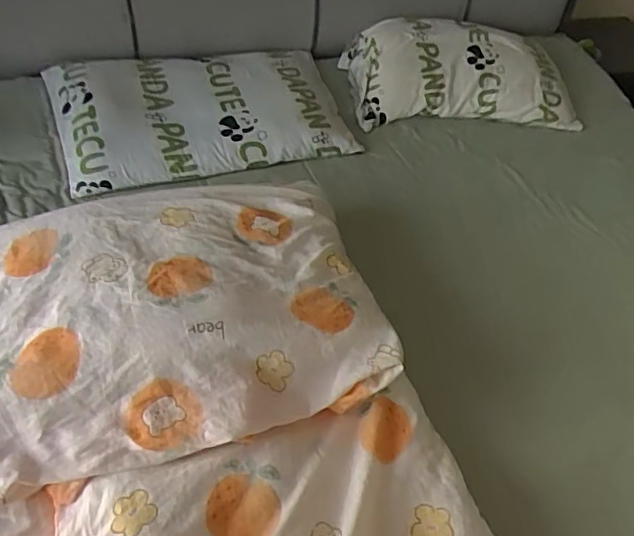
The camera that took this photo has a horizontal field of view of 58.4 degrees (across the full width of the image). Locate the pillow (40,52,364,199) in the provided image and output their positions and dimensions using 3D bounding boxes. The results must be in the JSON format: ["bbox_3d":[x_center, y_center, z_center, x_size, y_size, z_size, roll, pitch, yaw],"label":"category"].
[{"bbox_3d":[-0.271,-0.376,1.355,0.656,0.105,0.410,-15,51,-19],"label":"pillow"}]

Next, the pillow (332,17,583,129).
[{"bbox_3d":[0.381,-0.534,1.523,0.580,0.127,0.354,-4,48,-10],"label":"pillow"}]

